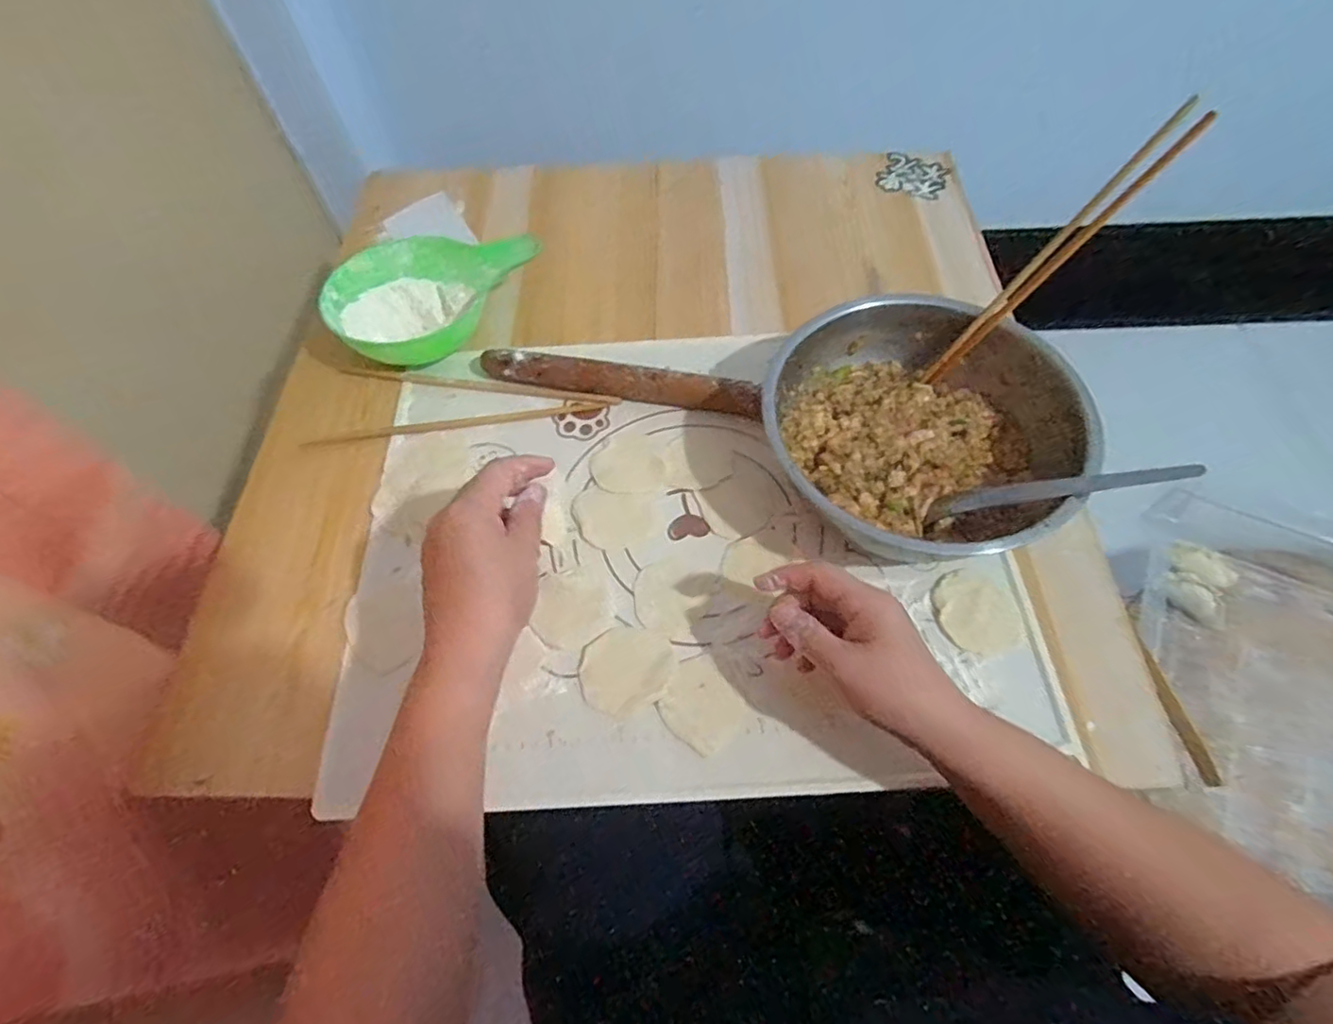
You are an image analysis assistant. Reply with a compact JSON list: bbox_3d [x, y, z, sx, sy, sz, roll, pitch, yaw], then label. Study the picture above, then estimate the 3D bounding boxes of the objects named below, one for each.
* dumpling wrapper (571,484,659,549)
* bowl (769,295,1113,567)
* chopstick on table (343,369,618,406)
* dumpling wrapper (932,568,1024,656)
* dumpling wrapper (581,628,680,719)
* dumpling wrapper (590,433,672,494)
[{"bbox_3d":[-0.042,0.005,0.498,0.066,0.004,0.058,10,61,8],"label":"dumpling wrapper"},{"bbox_3d":[0.183,-0.061,0.475,0.212,0.095,0.219,-1,60,1],"label":"bowl"},{"bbox_3d":[-0.175,-0.118,0.573,0.266,0.006,0.010,8,61,7],"label":"chopstick on table"},{"bbox_3d":[0.228,0.071,0.452,0.058,0.004,0.062,-1,60,1],"label":"dumpling wrapper"},{"bbox_3d":[-0.028,0.110,0.440,0.067,0.004,0.059,-25,62,-12],"label":"dumpling wrapper"},{"bbox_3d":[-0.033,-0.041,0.524,0.060,0.004,0.062,-19,61,-9],"label":"dumpling wrapper"}]

